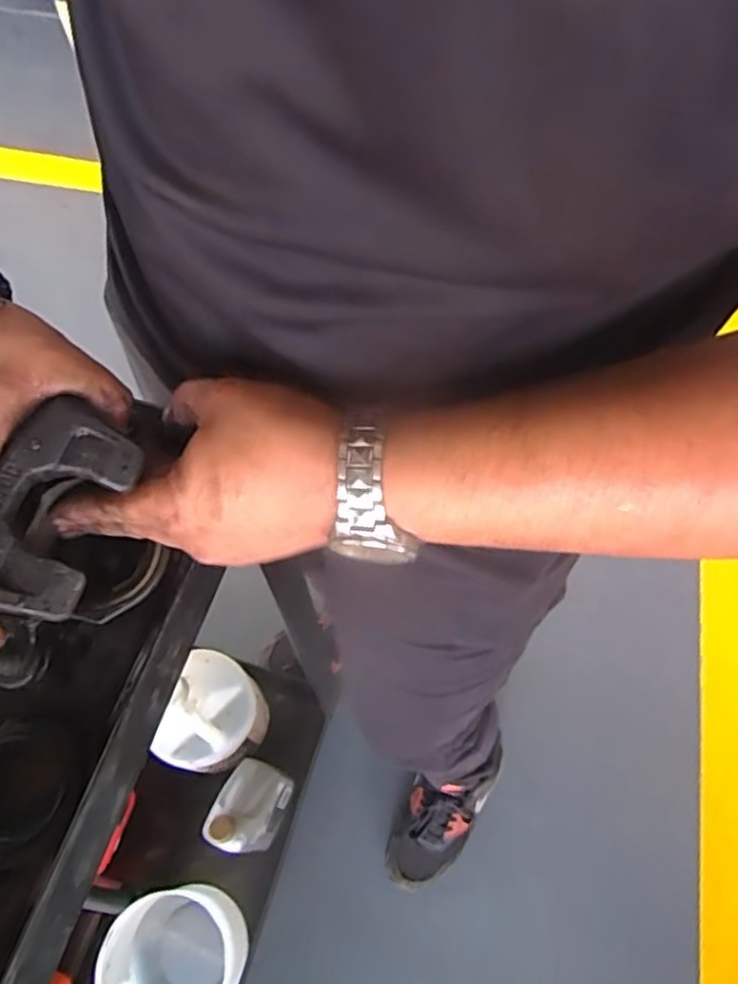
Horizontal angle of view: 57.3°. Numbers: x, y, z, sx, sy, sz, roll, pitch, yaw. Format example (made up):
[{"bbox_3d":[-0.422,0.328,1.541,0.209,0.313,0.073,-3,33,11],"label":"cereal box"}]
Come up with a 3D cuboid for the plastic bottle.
[{"bbox_3d":[-0.159,0.422,0.908,0.070,0.193,0.105,19,64,9],"label":"plastic bottle"}]

